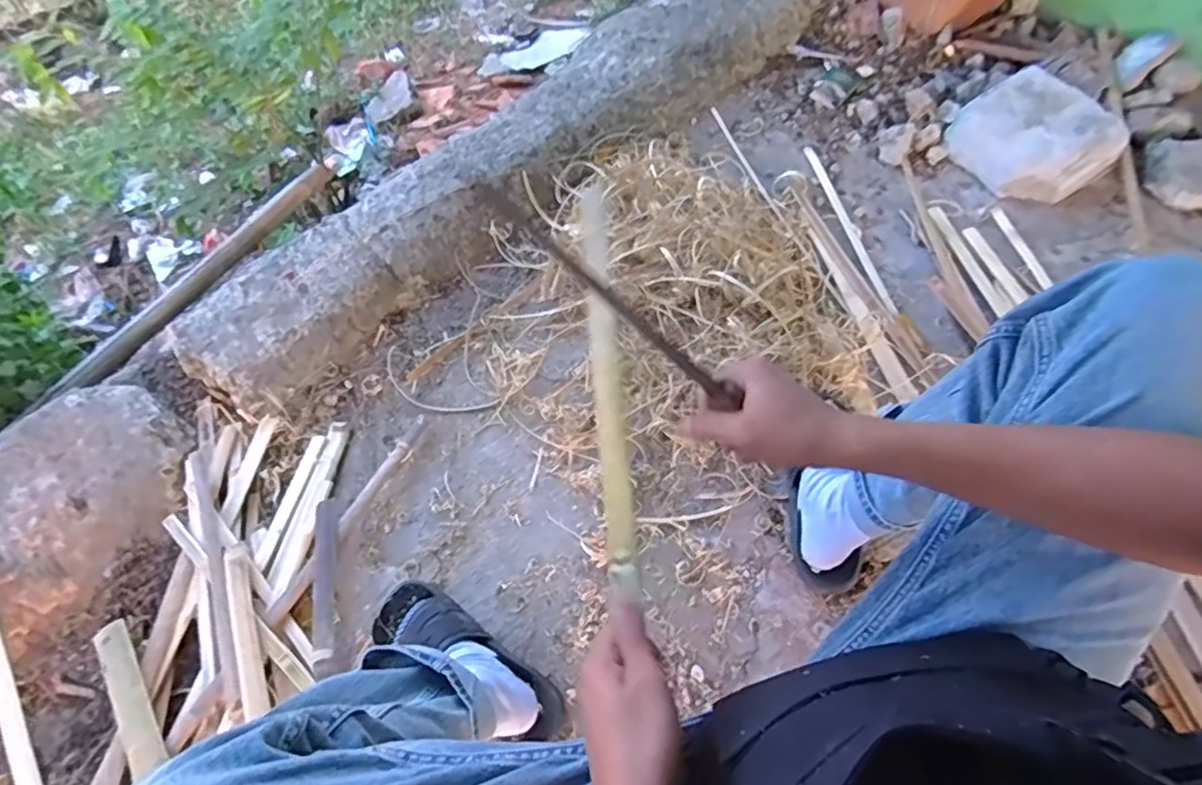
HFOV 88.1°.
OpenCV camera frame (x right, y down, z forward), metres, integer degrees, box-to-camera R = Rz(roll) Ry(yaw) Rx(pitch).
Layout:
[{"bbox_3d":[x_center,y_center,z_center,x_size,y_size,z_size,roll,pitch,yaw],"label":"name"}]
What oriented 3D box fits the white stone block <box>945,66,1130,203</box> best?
[{"bbox_3d":[0.787,-0.464,1.123,0.209,0.079,0.239,-24,63,-9],"label":"white stone block"}]

